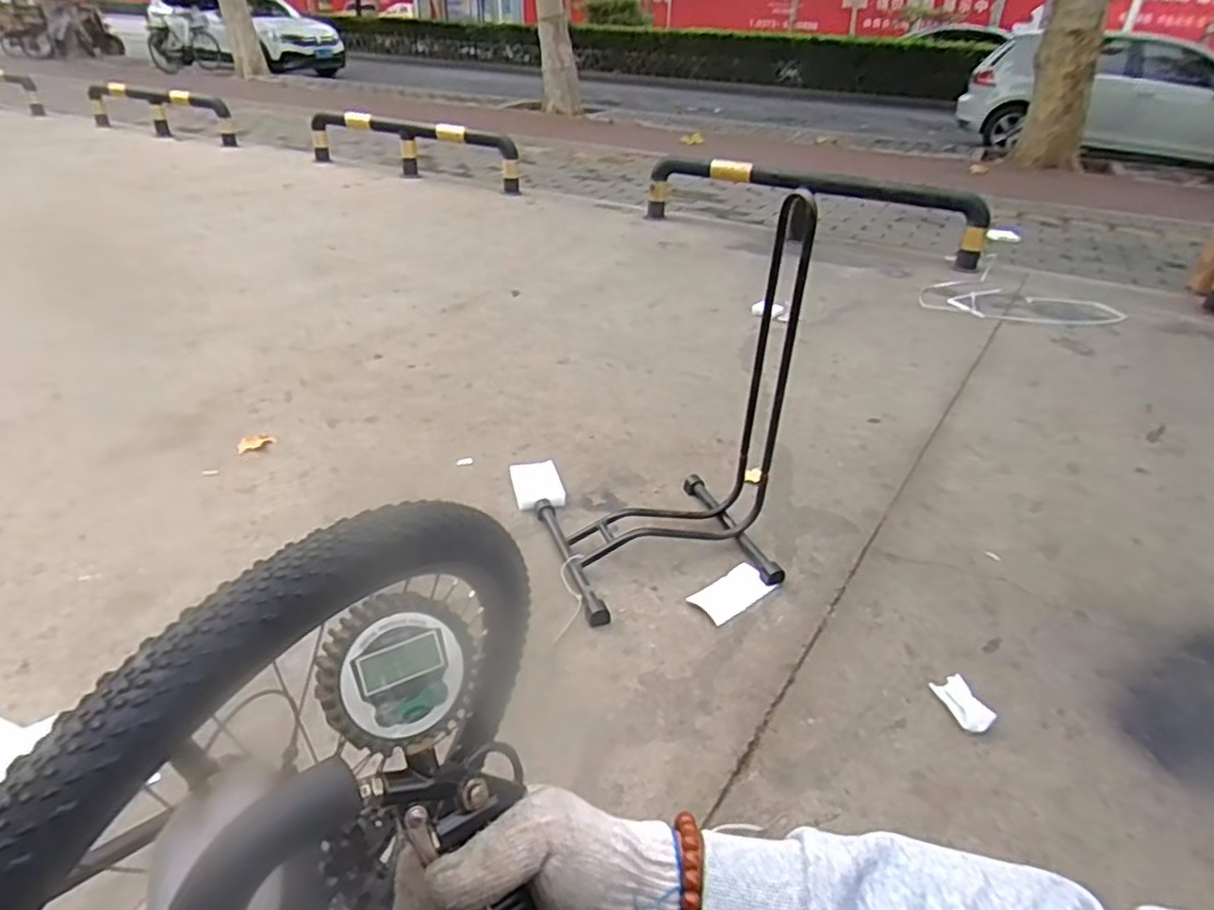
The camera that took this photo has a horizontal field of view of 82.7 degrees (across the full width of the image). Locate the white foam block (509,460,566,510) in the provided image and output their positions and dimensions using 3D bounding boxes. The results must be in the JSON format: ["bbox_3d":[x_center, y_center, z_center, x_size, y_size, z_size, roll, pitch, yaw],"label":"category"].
[{"bbox_3d":[-0.173,0.071,1.705,0.120,0.048,0.159,-5,32,-15],"label":"white foam block"}]

